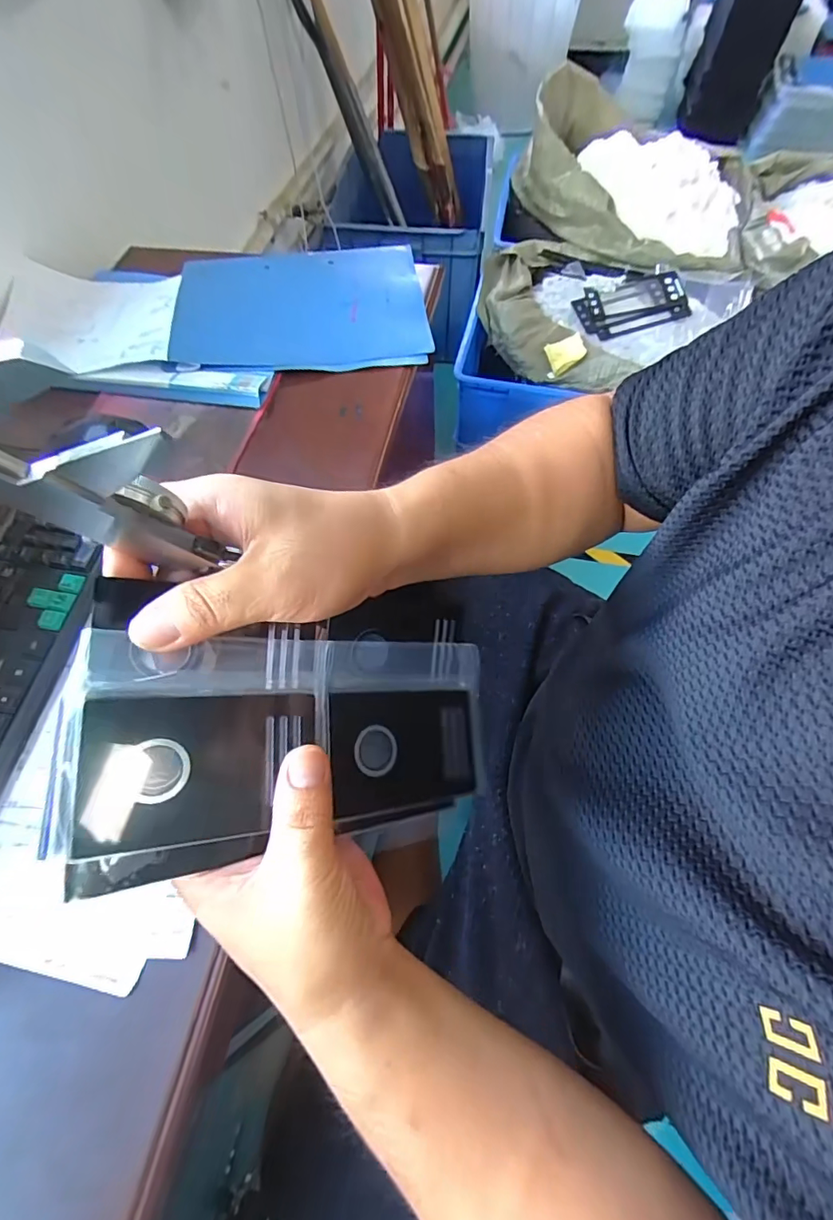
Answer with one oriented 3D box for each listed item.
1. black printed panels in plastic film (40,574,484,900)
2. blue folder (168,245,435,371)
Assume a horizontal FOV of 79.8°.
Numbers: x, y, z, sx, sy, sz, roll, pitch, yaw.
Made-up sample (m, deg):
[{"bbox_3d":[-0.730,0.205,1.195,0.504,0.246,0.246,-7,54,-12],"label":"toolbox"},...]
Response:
[{"bbox_3d":[-0.049,0.047,0.240,0.202,0.011,0.117,-1,82,-33],"label":"black printed panels in plastic film"},{"bbox_3d":[-0.146,-0.392,0.640,0.312,0.019,0.233,-2,64,-1],"label":"blue folder"}]

